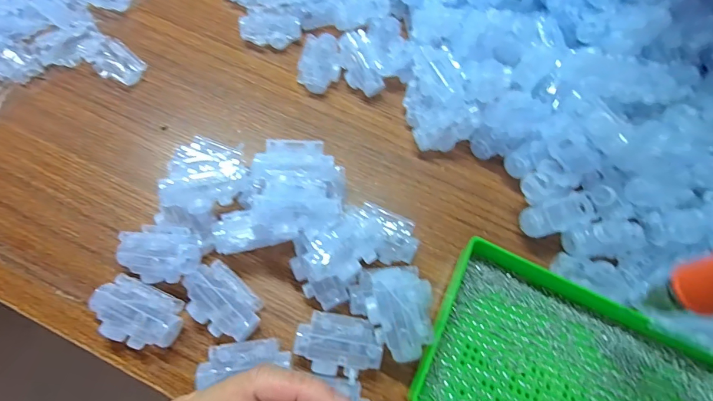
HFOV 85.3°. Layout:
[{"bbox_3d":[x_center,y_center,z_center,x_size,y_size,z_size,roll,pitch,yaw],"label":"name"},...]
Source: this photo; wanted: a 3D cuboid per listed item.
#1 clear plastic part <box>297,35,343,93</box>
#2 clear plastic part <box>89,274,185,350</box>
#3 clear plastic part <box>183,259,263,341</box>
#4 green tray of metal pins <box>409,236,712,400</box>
[{"bbox_3d":[-0.040,-0.161,0.450,0.044,0.026,0.068,14,65,2],"label":"clear plastic part"},{"bbox_3d":[-0.177,0.092,0.314,0.067,0.026,0.046,22,70,6],"label":"clear plastic part"},{"bbox_3d":[-0.111,0.086,0.323,0.068,0.022,0.045,39,73,12],"label":"clear plastic part"},{"bbox_3d":[0.179,0.143,0.311,0.238,0.034,0.148,26,71,8],"label":"green tray of metal pins"}]

